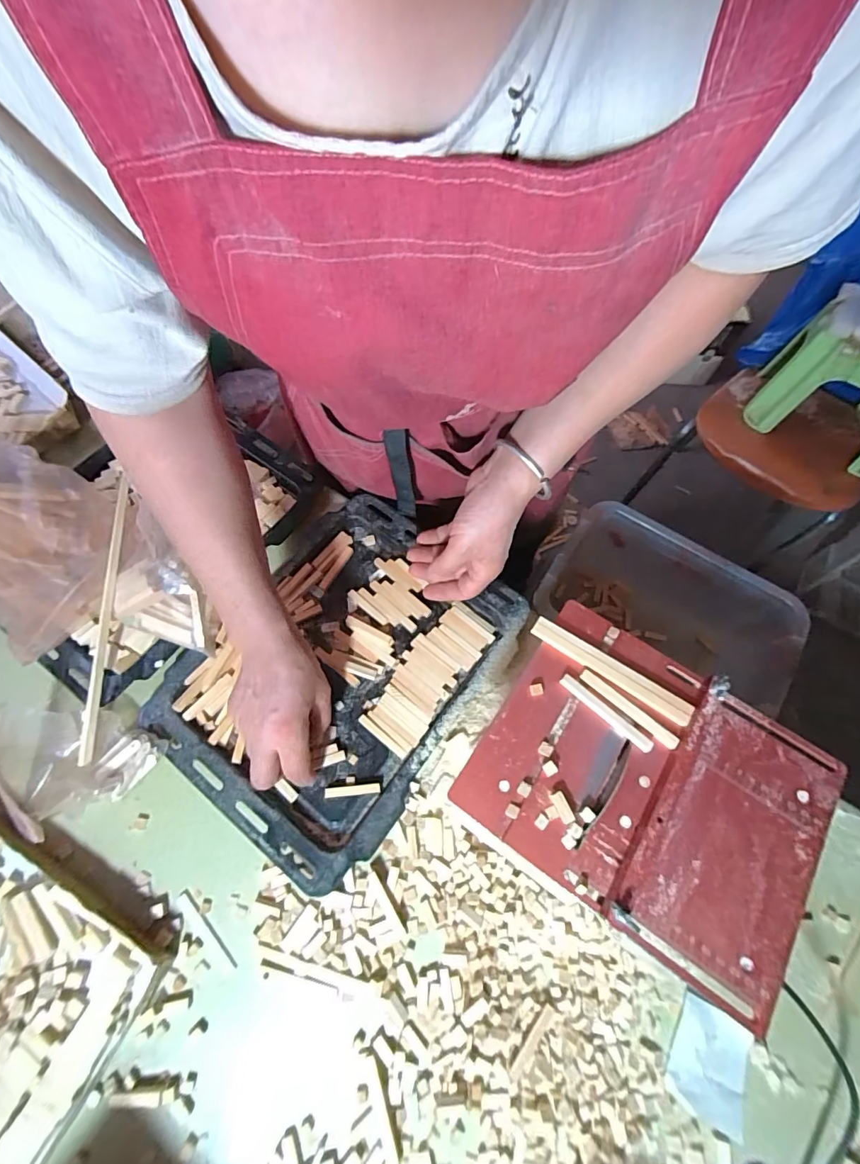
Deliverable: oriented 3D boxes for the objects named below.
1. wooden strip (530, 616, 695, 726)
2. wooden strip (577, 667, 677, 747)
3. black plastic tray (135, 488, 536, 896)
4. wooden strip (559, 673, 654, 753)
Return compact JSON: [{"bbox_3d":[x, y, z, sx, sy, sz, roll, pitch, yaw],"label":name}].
[{"bbox_3d":[0.148,0.071,0.378,0.137,0.008,0.019,32,69,12],"label":"wooden strip"},{"bbox_3d":[0.159,0.101,0.367,0.085,0.006,0.011,39,71,15],"label":"wooden strip"},{"bbox_3d":[-0.094,0.087,0.490,0.264,0.028,0.345,36,71,12],"label":"black plastic tray"},{"bbox_3d":[0.139,0.103,0.364,0.081,0.008,0.012,39,71,14],"label":"wooden strip"}]

